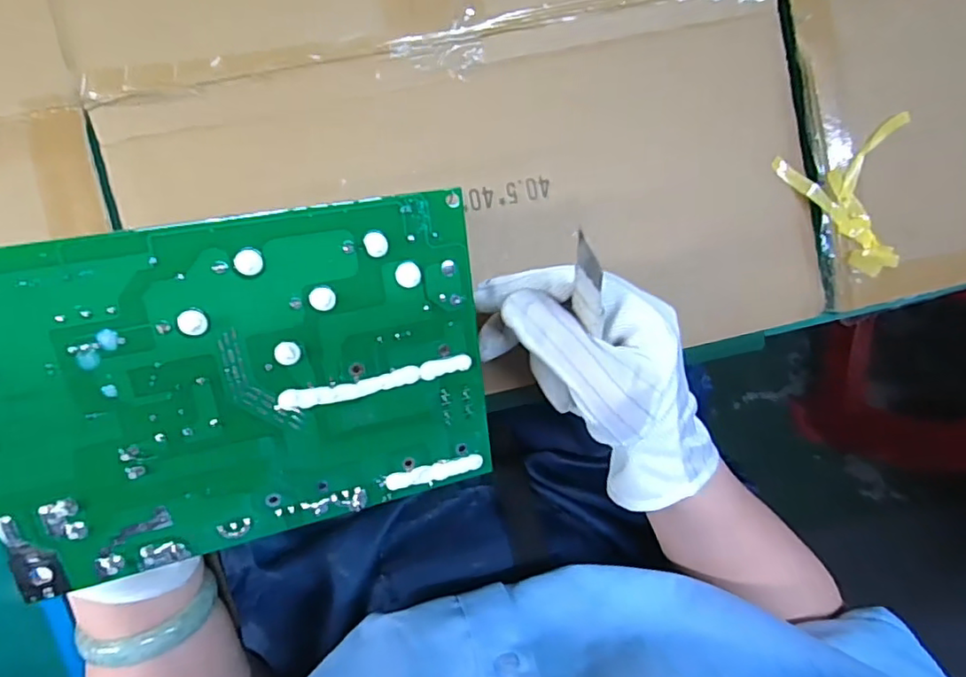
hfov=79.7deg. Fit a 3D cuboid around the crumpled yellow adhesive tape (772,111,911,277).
[{"bbox_3d":[0.225,-0.080,0.348,0.078,0.020,0.084,-19,97,-4],"label":"crumpled yellow adhesive tape"}]

